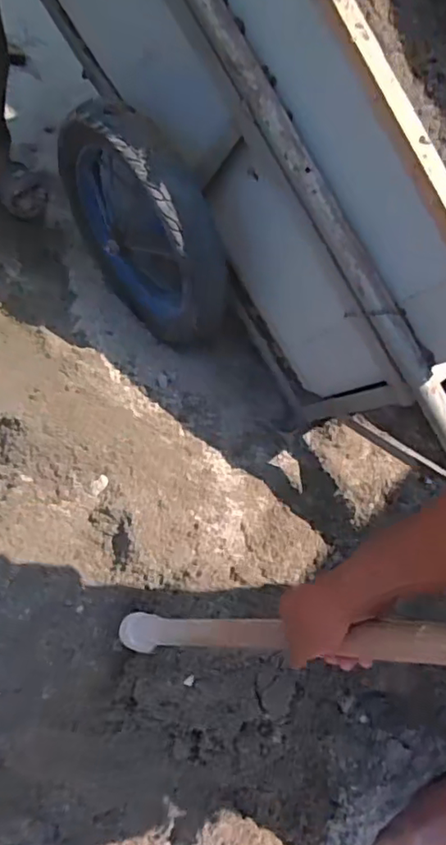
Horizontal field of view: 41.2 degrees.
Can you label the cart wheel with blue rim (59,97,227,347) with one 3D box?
[{"bbox_3d":[-0.161,-0.379,1.168,0.401,0.440,0.137,42,69,17],"label":"cart wheel with blue rim"}]

